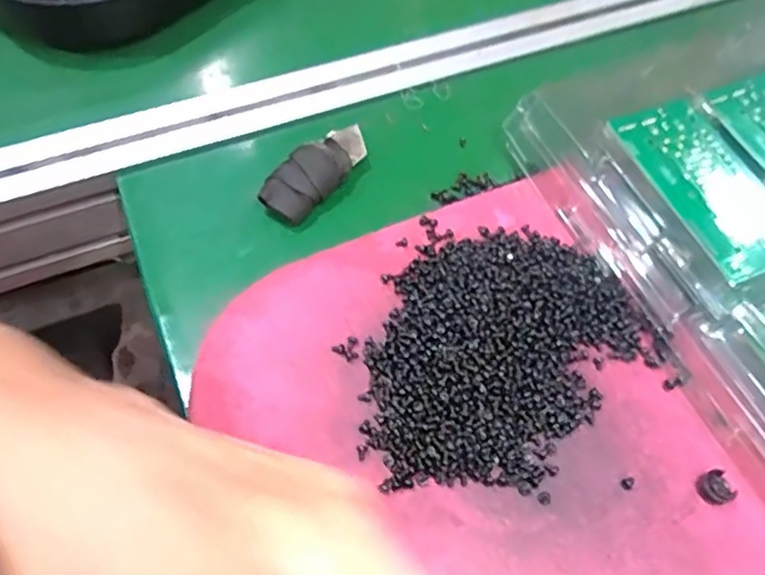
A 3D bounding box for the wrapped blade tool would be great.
[{"bbox_3d":[-0.039,-0.068,0.363,0.030,0.012,0.068,35,68,17],"label":"wrapped blade tool"}]

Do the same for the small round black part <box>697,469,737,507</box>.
[{"bbox_3d":[0.152,0.091,0.285,0.014,0.007,0.014,0,62,0],"label":"small round black part"}]

